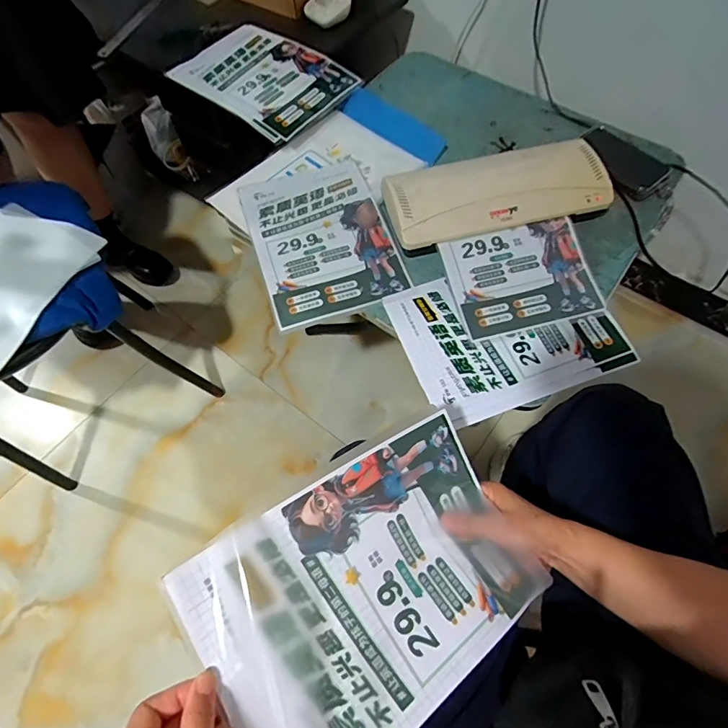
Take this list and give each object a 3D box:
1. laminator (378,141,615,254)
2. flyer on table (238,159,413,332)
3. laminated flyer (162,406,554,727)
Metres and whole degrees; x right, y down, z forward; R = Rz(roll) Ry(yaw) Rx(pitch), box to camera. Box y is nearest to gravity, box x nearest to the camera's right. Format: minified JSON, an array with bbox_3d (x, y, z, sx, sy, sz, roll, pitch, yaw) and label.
[{"bbox_3d":[0.214,-0.269,0.675,0.341,0.072,0.133,-13,64,-5],"label":"laminator"},{"bbox_3d":[-0.071,-0.214,0.691,0.214,0.009,0.297,-18,64,-7],"label":"flyer on table"},{"bbox_3d":[0.013,0.195,0.379,0.286,0.035,0.209,-24,76,-30],"label":"laminated flyer"}]

